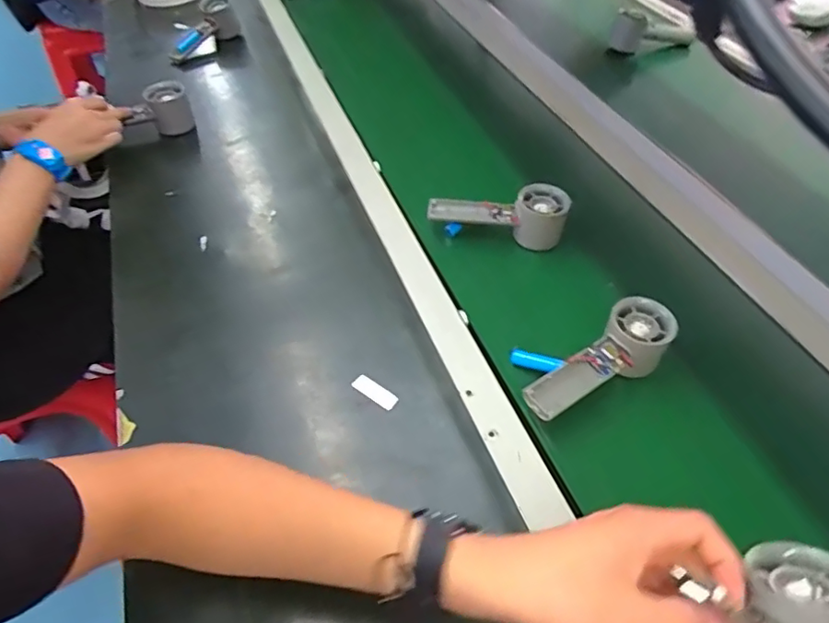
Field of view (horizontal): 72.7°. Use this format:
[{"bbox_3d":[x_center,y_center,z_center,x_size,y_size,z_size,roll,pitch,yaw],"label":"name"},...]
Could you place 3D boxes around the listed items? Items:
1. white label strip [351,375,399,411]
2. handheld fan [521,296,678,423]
[{"bbox_3d":[-0.037,0.076,0.528,0.046,0.004,0.017,32,55,20],"label":"white label strip"},{"bbox_3d":[0.171,0.049,0.515,0.155,0.056,0.051,-28,48,-24],"label":"handheld fan"}]

